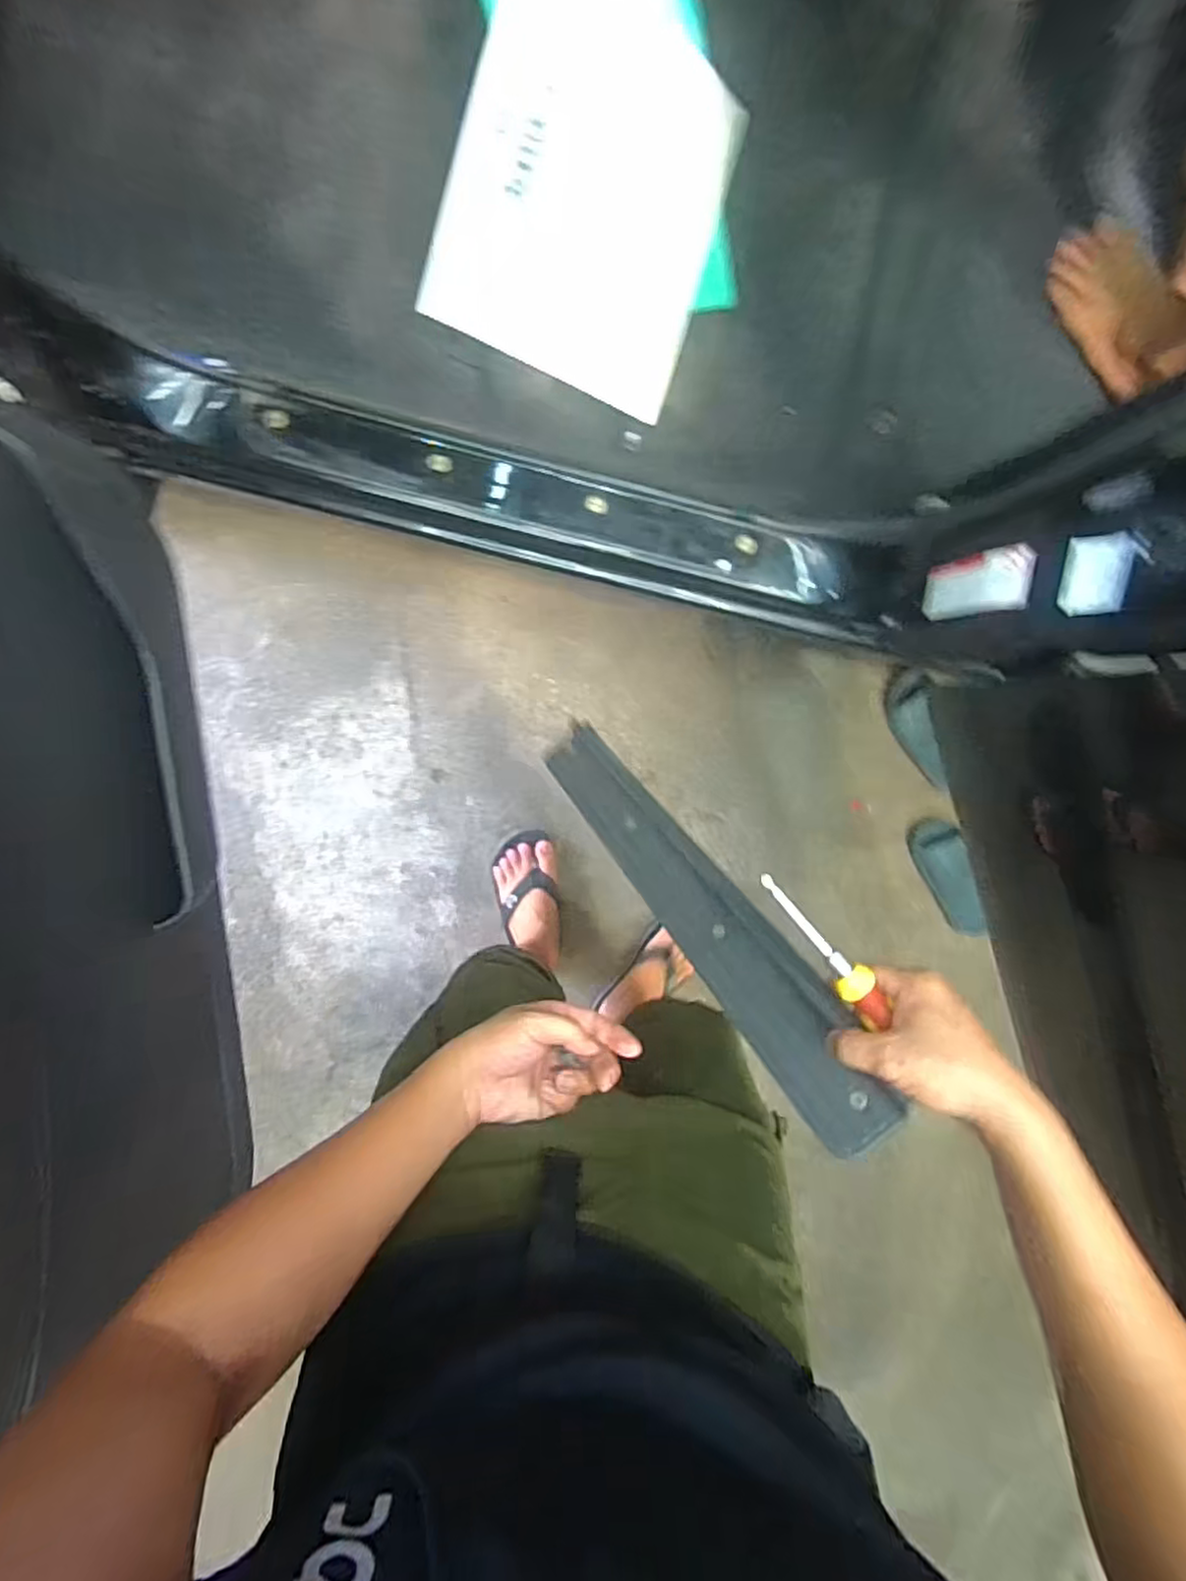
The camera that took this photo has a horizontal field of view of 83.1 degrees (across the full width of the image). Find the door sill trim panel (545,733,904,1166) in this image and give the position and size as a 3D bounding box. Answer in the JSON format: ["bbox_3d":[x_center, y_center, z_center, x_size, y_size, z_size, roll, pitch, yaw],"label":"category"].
[{"bbox_3d":[0.082,0.087,0.694,0.084,0.596,0.019,-47,130,8],"label":"door sill trim panel"}]

